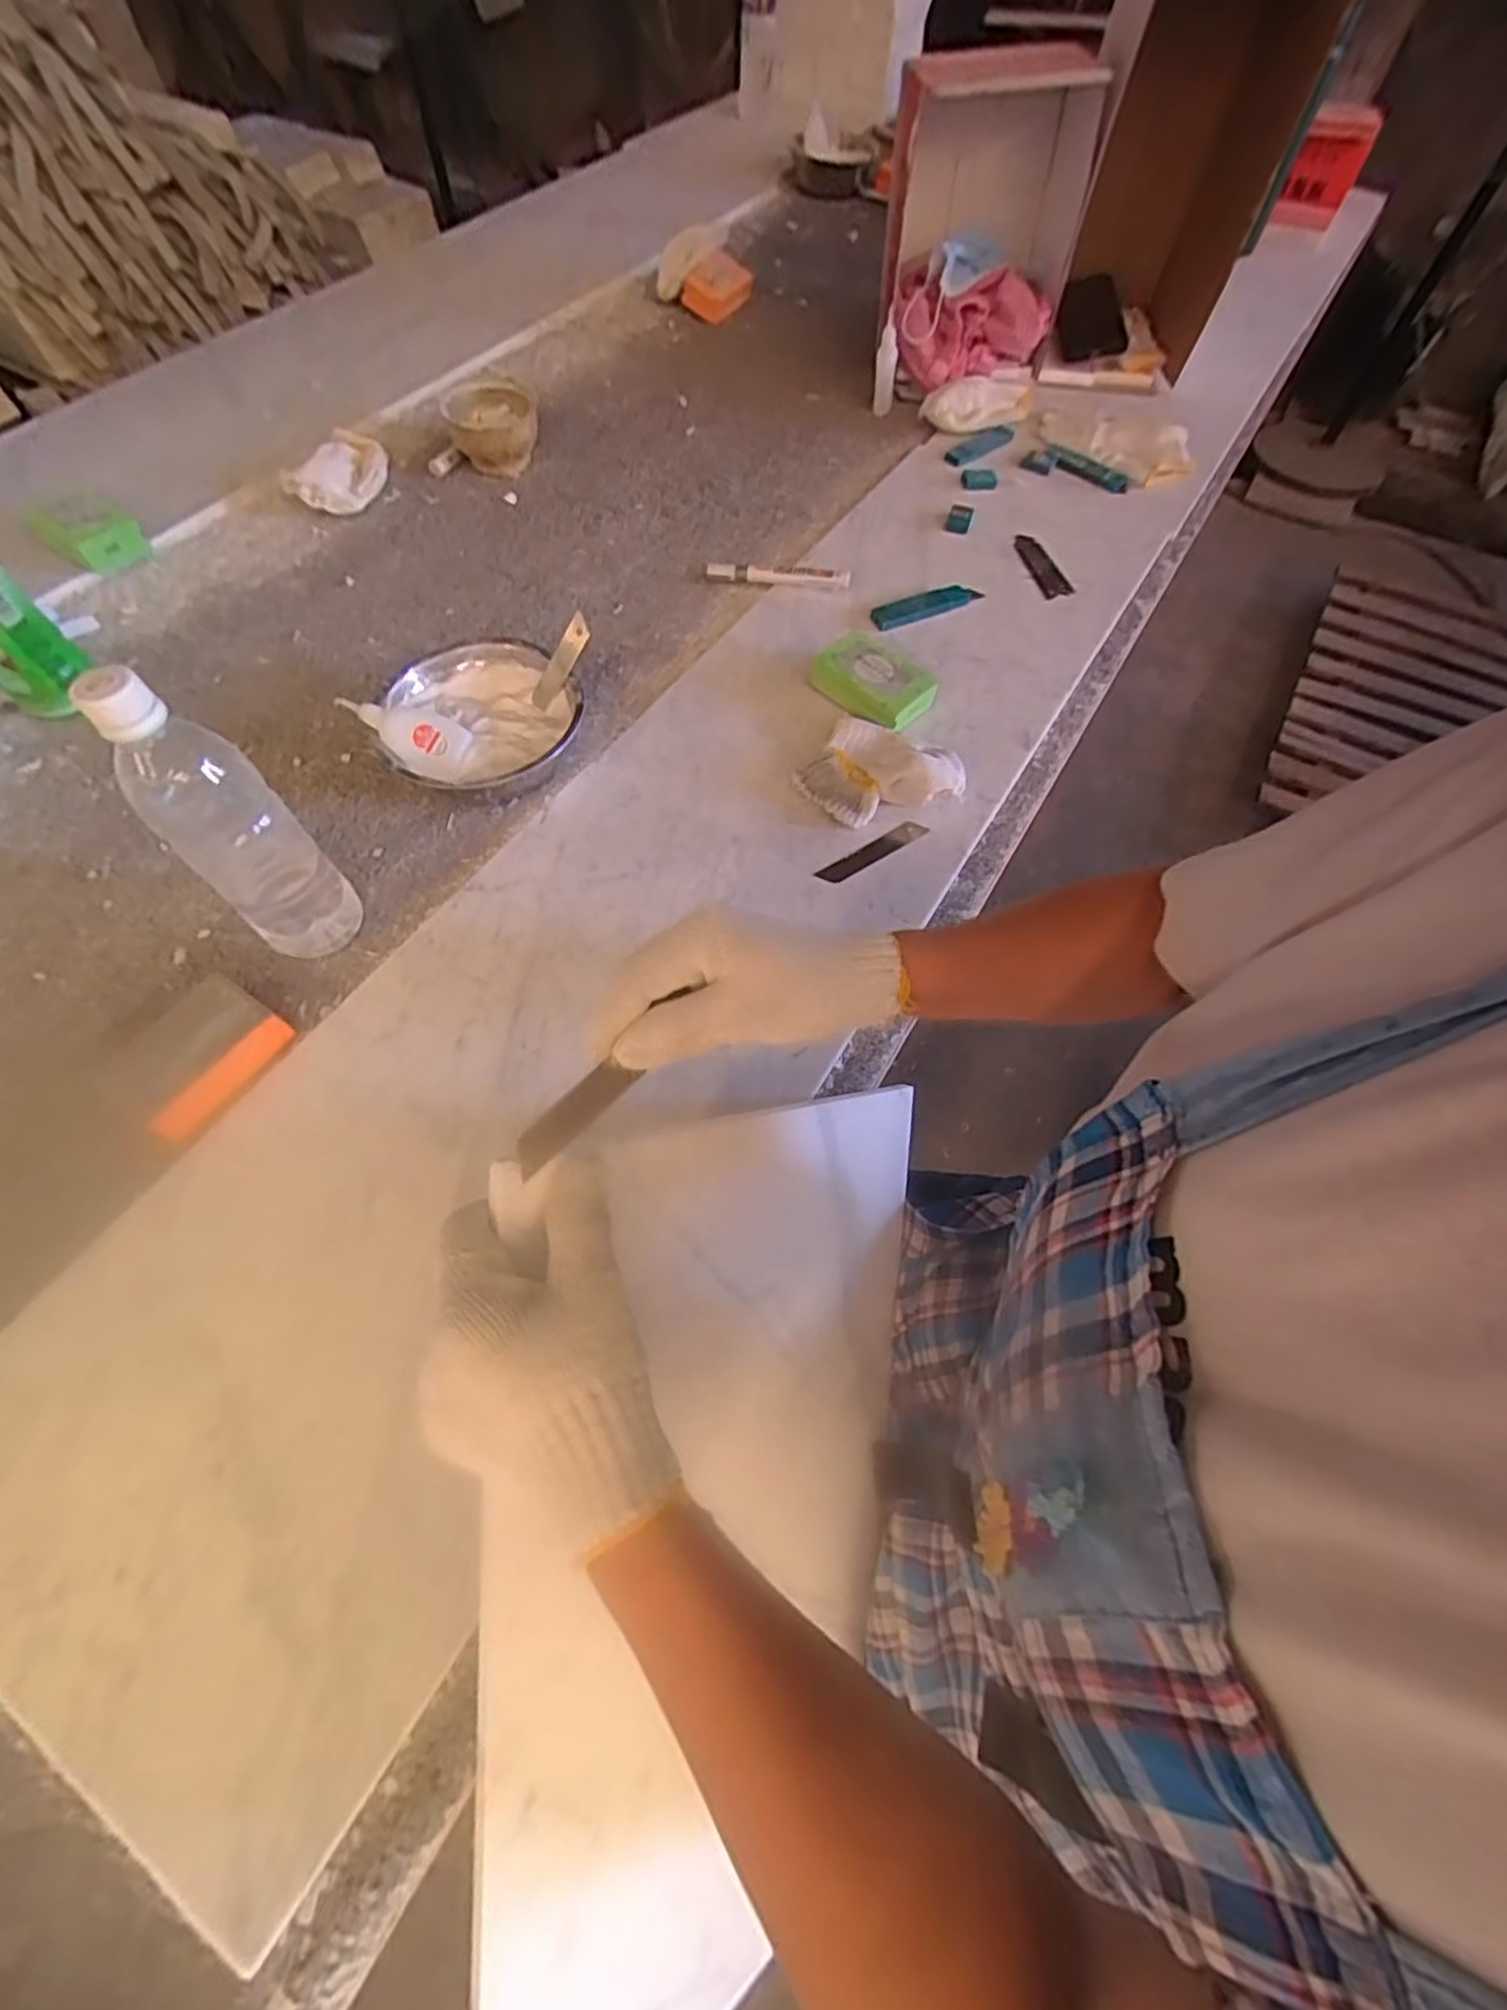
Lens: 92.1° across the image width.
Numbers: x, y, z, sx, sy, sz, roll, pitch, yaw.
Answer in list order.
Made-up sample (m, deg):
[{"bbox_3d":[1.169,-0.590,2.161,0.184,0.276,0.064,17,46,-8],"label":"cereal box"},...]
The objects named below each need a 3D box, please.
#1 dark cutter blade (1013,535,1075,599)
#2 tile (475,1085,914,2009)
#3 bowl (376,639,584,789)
[{"bbox_3d":[0.295,-0.453,0.746,0.029,0.004,0.097,-15,65,-10],"label":"dark cutter blade"},{"bbox_3d":[-0.013,0.340,0.425,0.293,0.012,0.569,1,94,-45],"label":"tile"},{"bbox_3d":[-0.220,-0.224,0.592,0.144,0.048,0.158,1,64,-2],"label":"bowl"}]

